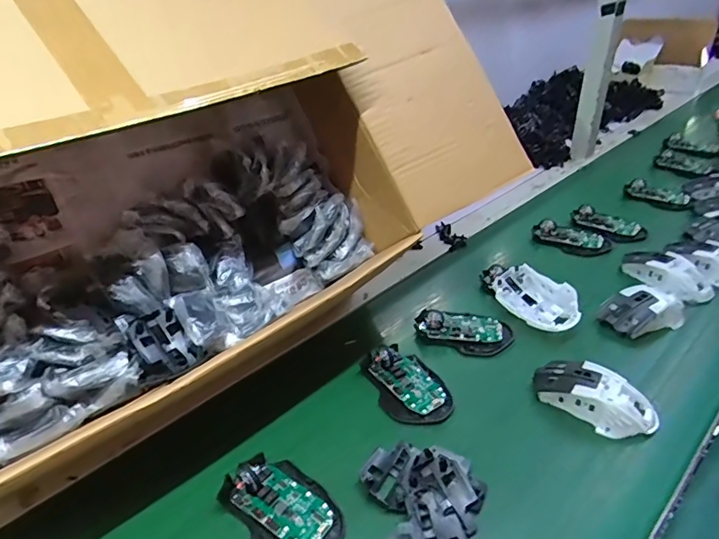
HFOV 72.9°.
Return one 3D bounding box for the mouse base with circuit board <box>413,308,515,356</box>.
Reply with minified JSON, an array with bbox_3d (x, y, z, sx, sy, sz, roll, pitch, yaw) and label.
[{"bbox_3d":[0.128,0.073,0.608,0.116,0.030,0.067,11,35,24],"label":"mouse base with circuit board"}]

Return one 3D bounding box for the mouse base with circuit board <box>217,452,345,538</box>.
[{"bbox_3d":[-0.068,0.205,0.424,0.072,0.032,0.112,-29,39,-33],"label":"mouse base with circuit board"}]

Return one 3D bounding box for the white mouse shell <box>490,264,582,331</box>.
[{"bbox_3d":[0.225,0.041,0.618,0.054,0.050,0.113,-24,36,-28],"label":"white mouse shell"}]

